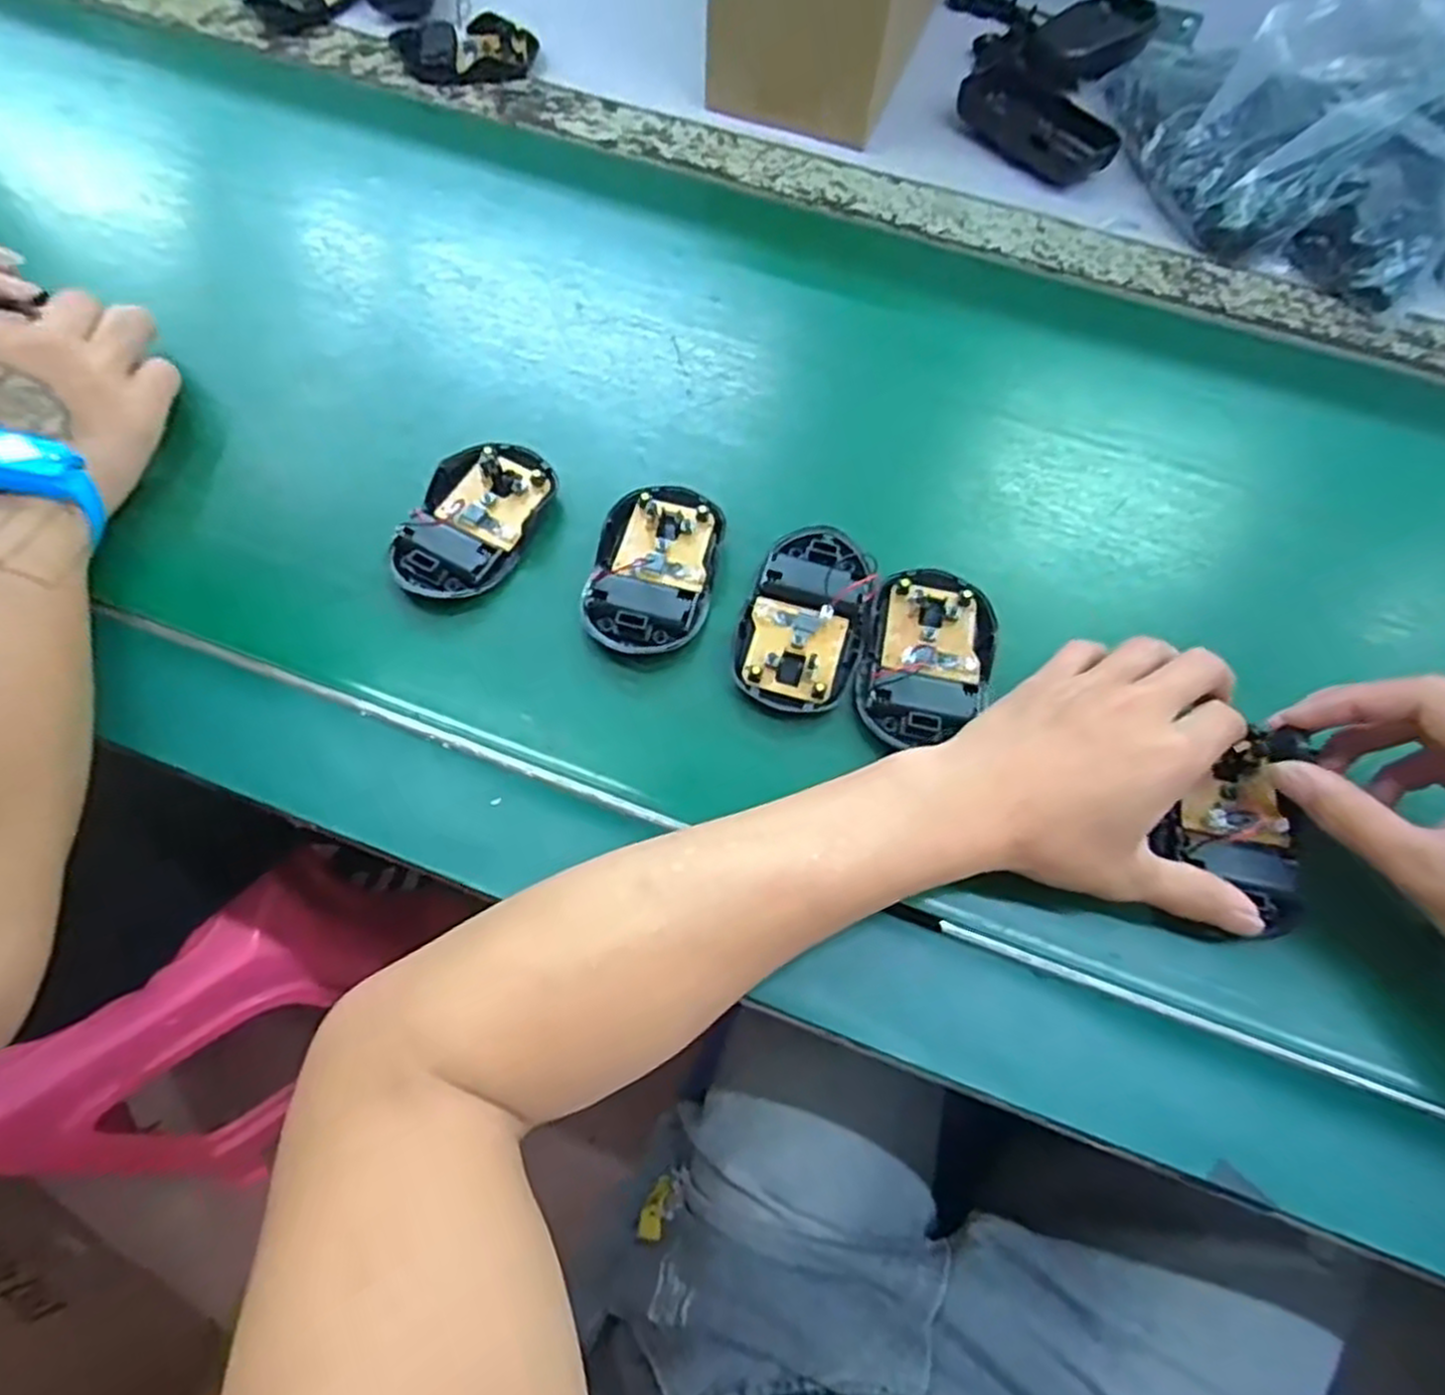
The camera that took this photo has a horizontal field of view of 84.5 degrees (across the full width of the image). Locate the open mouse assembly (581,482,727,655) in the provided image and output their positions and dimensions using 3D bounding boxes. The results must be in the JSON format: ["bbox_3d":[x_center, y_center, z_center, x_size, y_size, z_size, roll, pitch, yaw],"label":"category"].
[{"bbox_3d":[-0.033,-0.063,0.390,0.058,0.020,0.094,9,66,3],"label":"open mouse assembly"}]

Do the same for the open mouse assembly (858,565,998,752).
[{"bbox_3d":[0.096,-0.021,0.370,0.057,0.011,0.092,13,67,5],"label":"open mouse assembly"}]

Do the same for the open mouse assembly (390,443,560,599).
[{"bbox_3d":[-0.124,-0.088,0.395,0.057,0.019,0.093,18,67,7],"label":"open mouse assembly"}]

